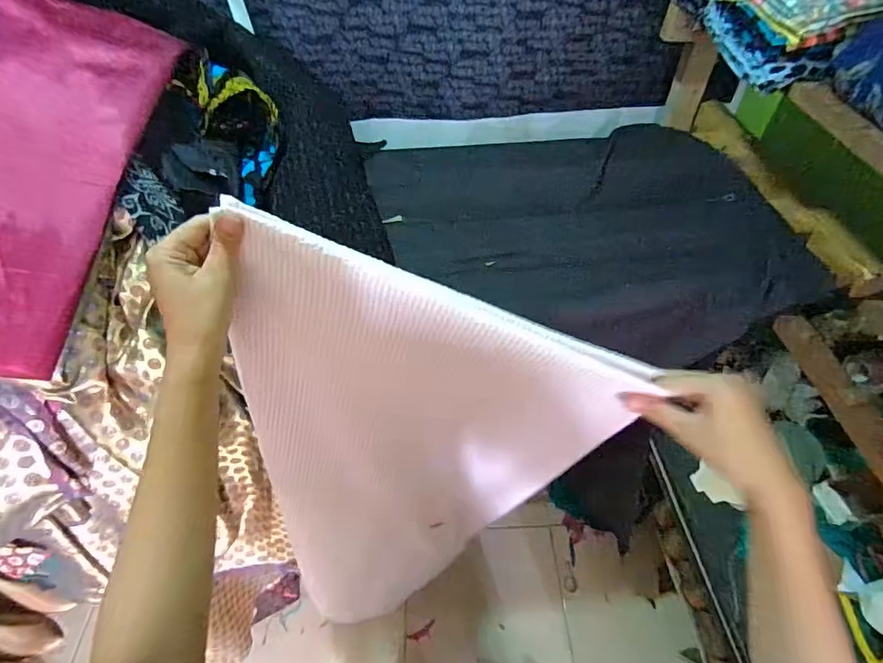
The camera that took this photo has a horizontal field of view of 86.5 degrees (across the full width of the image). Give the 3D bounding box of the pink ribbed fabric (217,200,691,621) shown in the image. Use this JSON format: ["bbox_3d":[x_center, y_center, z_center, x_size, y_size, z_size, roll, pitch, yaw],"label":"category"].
[{"bbox_3d":[-0.106,0.217,0.605,0.353,0.724,0.073,21,47,-7],"label":"pink ribbed fabric"}]

